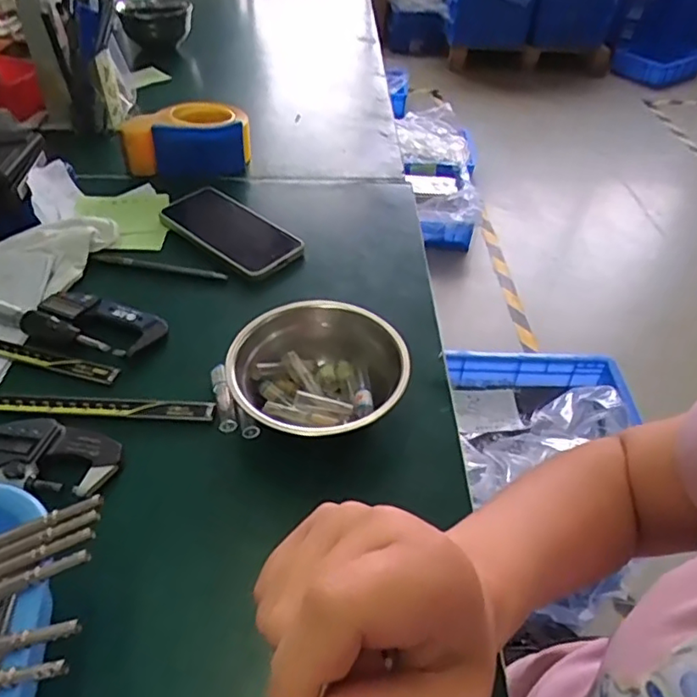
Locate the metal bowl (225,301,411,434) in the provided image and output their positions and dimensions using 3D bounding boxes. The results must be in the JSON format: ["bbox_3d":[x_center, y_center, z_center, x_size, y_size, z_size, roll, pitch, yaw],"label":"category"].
[{"bbox_3d":[-0.021,0.023,0.438,0.120,0.059,0.122,2,44,-2],"label":"metal bowl"}]

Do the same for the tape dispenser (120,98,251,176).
[{"bbox_3d":[-0.188,-0.248,0.707,0.134,0.065,0.086,3,44,0],"label":"tape dispenser"}]

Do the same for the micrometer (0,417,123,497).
[{"bbox_3d":[-0.239,0.072,0.403,0.158,0.018,0.053,2,44,-2],"label":"micrometer"}]

